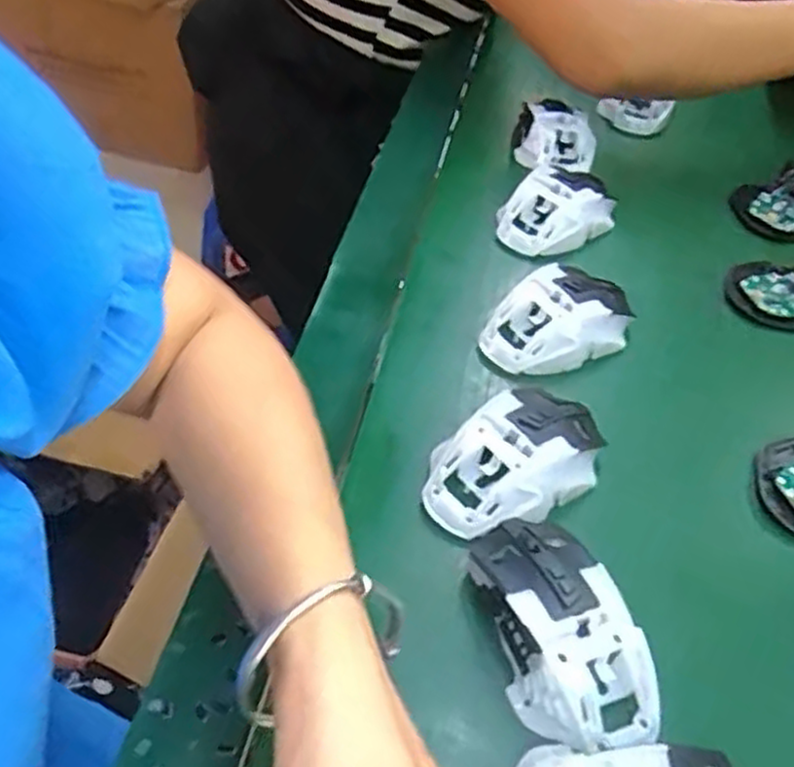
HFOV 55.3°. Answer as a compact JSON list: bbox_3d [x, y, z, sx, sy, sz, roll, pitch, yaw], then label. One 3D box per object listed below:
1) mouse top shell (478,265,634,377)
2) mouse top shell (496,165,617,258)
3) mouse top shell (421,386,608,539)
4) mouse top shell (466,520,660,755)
[{"bbox_3d":[0.111,-0.045,0.510,0.115,0.036,0.064,-22,54,-22],"label":"mouse top shell"},{"bbox_3d":[0.124,-0.138,0.601,0.105,0.038,0.071,-35,60,-30],"label":"mouse top shell"},{"bbox_3d":[0.068,0.041,0.423,0.116,0.037,0.068,-30,57,-27],"label":"mouse top shell"},{"bbox_3d":[0.077,0.112,0.354,0.060,0.033,0.109,-12,51,-15],"label":"mouse top shell"}]

